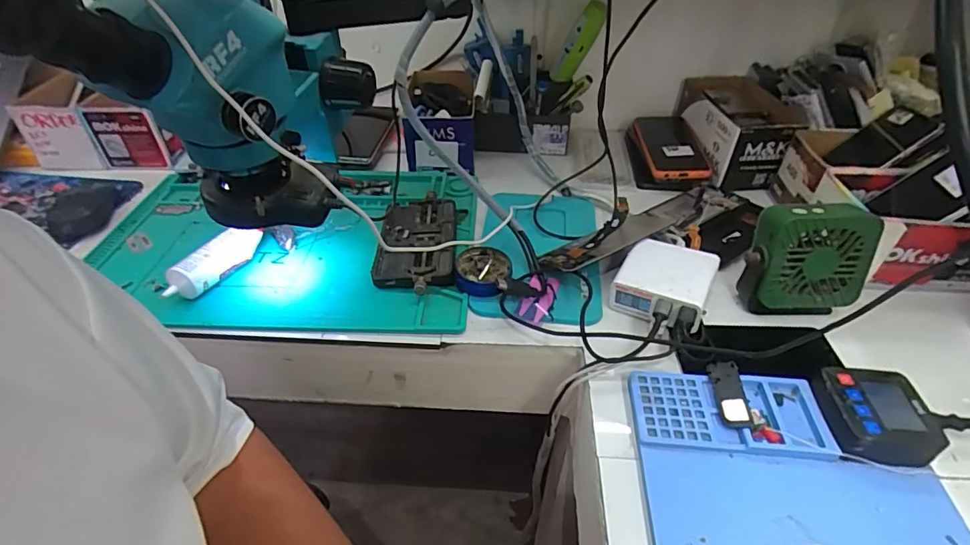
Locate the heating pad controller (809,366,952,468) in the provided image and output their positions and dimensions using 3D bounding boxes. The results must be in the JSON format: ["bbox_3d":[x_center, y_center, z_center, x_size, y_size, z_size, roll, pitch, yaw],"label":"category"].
[{"bbox_3d":[0.308,0.112,0.390,0.074,0.025,0.070,3,43,7],"label":"heating pad controller"}]

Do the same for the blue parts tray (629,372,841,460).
[{"bbox_3d":[0.199,0.114,0.406,0.152,0.006,0.069,2,43,5],"label":"blue parts tray"}]

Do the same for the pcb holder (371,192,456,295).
[{"bbox_3d":[-0.077,-0.041,0.558,0.085,0.019,0.160,-3,43,-1],"label":"pcb holder"}]

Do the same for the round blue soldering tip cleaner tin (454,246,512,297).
[{"bbox_3d":[-0.002,-0.002,0.524,0.059,0.015,0.058,-1,43,1],"label":"round blue soldering tip cleaner tin"}]

